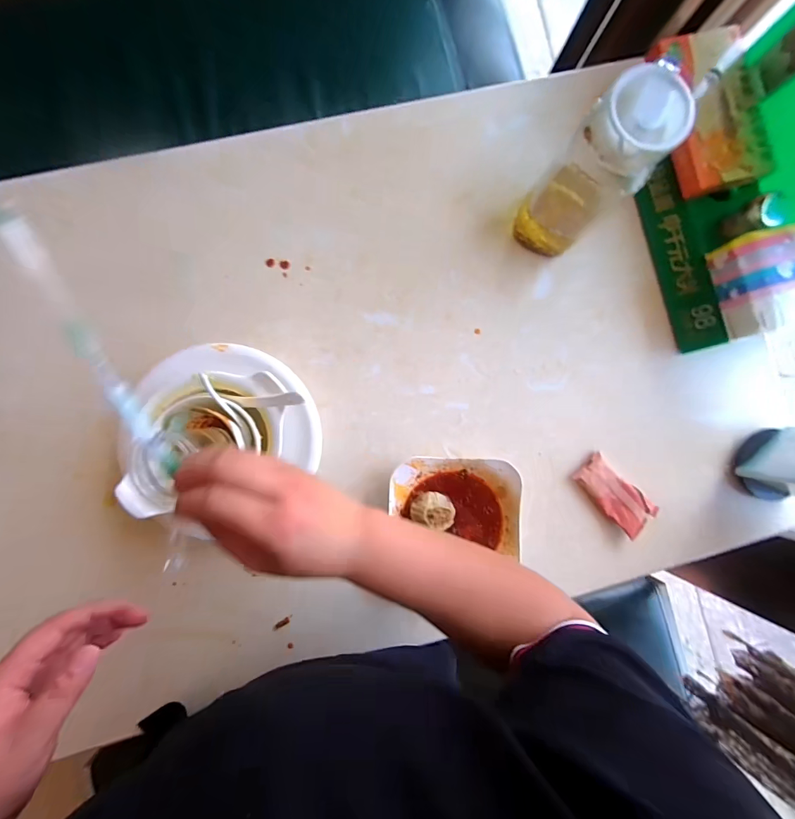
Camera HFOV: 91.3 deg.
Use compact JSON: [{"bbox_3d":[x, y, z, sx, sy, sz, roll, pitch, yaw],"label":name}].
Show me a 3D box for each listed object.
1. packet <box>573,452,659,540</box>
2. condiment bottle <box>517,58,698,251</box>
[{"bbox_3d":[0.291,0.115,0.520,0.111,0.015,0.052,45,88,-2],"label":"packet"},{"bbox_3d":[0.206,-0.247,0.423,0.081,0.198,0.080,0,90,-3],"label":"condiment bottle"}]

